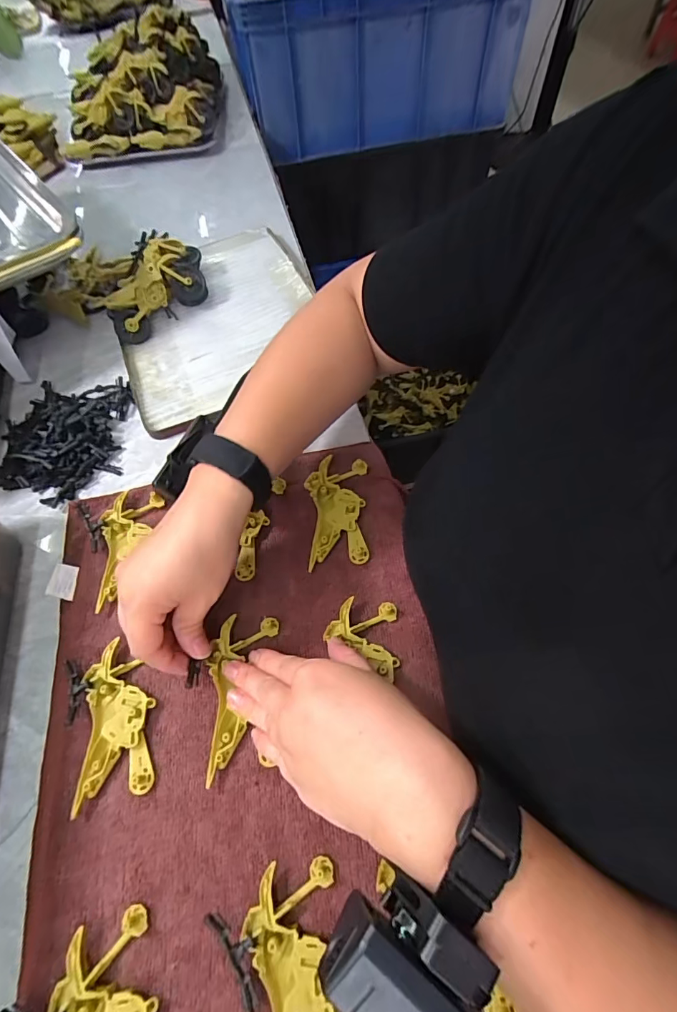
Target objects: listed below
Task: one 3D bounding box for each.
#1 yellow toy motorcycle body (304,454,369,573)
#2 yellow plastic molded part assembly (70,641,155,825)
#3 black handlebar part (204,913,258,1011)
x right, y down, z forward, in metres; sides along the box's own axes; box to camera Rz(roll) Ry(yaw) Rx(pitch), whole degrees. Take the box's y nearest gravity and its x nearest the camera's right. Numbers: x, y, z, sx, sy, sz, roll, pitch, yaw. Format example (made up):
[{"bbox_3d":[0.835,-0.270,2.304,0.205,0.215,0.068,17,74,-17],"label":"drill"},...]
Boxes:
[{"bbox_3d":[-0.001,0.005,0.383,0.051,0.014,0.101,-1,60,3],"label":"yellow toy motorcycle body"},{"bbox_3d":[-0.154,0.150,0.311,0.046,0.012,0.101,-11,60,-2],"label":"yellow plastic molded part assembly"},{"bbox_3d":[-0.054,0.244,0.240,0.017,0.006,0.049,-33,64,-14],"label":"black handlebar part"}]

